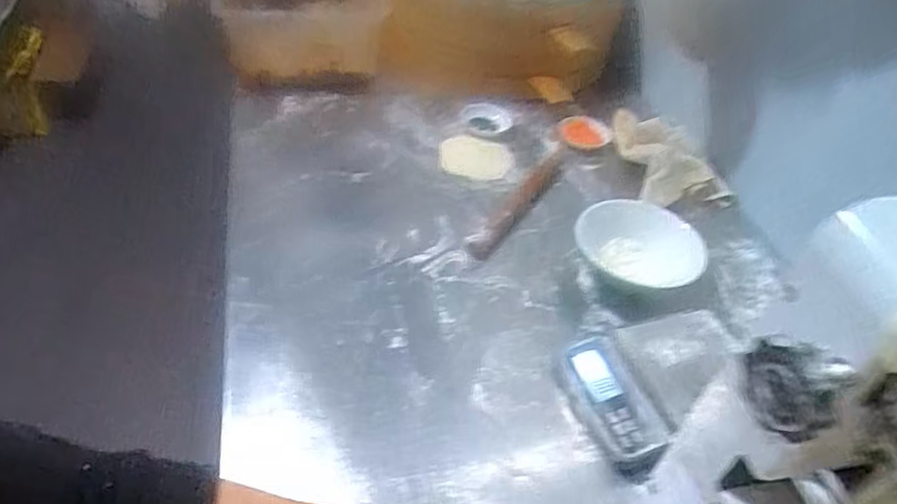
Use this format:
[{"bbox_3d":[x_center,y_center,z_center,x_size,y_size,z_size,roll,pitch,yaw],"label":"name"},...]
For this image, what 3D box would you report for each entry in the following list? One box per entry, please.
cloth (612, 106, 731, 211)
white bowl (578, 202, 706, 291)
[{"bbox_3d":[0.415,-0.188,1.232,0.174,0.056,0.313,6,43,-1],"label":"cloth"},{"bbox_3d":[0.281,-0.006,0.948,0.174,0.072,0.174,4,43,-4],"label":"white bowl"}]

